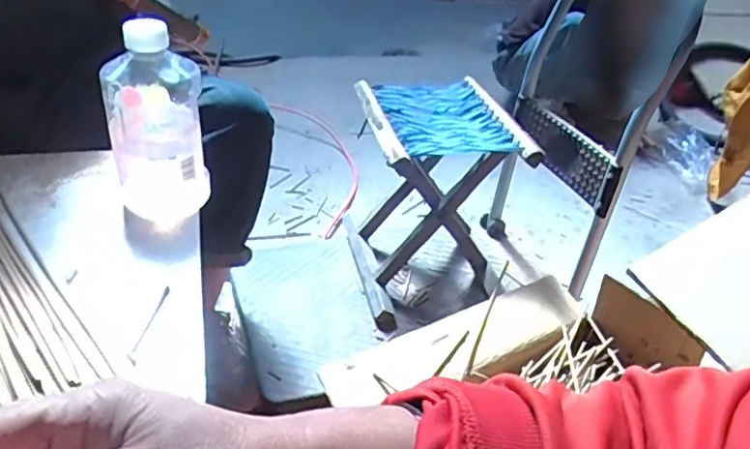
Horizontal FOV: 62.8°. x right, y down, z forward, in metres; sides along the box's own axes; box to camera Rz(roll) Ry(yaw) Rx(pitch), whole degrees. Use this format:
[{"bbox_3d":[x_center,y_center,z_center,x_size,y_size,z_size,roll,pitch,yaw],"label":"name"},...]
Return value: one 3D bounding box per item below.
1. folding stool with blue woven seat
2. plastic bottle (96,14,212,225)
[{"bbox_3d":[0.090,-0.059,1.078,0.239,0.292,0.320,-5,36,-16],"label":"folding stool with blue woven seat"},{"bbox_3d":[-0.233,-0.114,0.655,0.095,0.193,0.104,-8,37,-19],"label":"plastic bottle"}]

